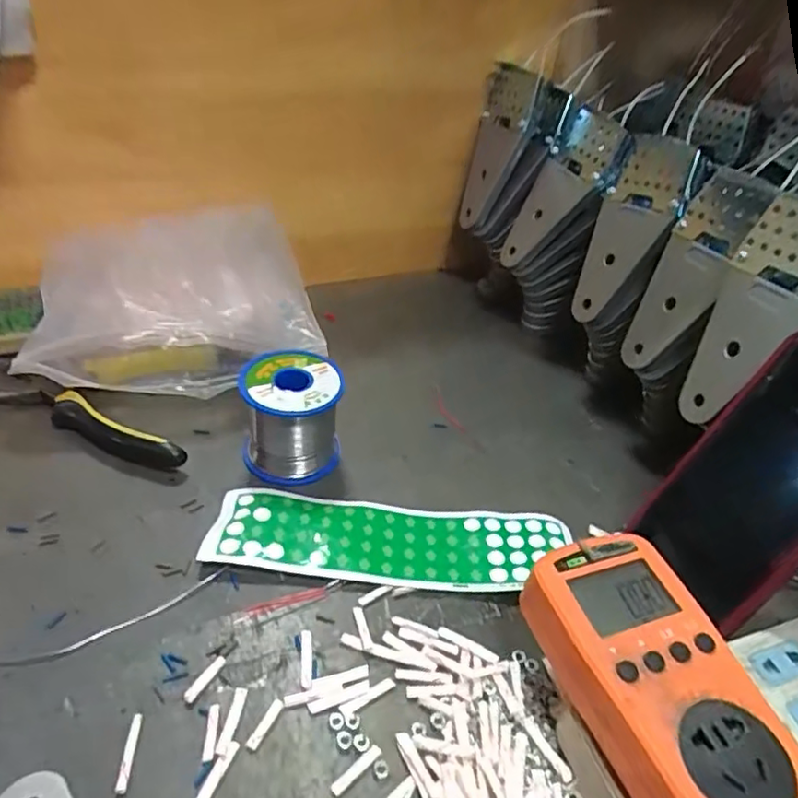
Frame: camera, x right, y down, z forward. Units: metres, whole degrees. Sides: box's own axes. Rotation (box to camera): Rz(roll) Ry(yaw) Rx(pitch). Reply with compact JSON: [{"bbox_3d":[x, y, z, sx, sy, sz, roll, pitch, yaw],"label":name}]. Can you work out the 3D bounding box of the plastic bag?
[{"bbox_3d":[-0.171,-0.066,0.475,0.201,0.086,0.155,-10,40,-18],"label":"plastic bag"}]

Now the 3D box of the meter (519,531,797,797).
[{"bbox_3d":[0.107,0.117,0.254,0.073,0.030,0.125,-11,40,-19],"label":"meter"}]

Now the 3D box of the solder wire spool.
[{"bbox_3d":[-0.072,0.010,0.411,0.063,0.062,0.061,-5,39,-13],"label":"solder wire spool"}]

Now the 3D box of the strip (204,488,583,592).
[{"bbox_3d":[-0.005,0.085,0.373,0.212,0.010,0.058,4,37,-1],"label":"strip"}]

